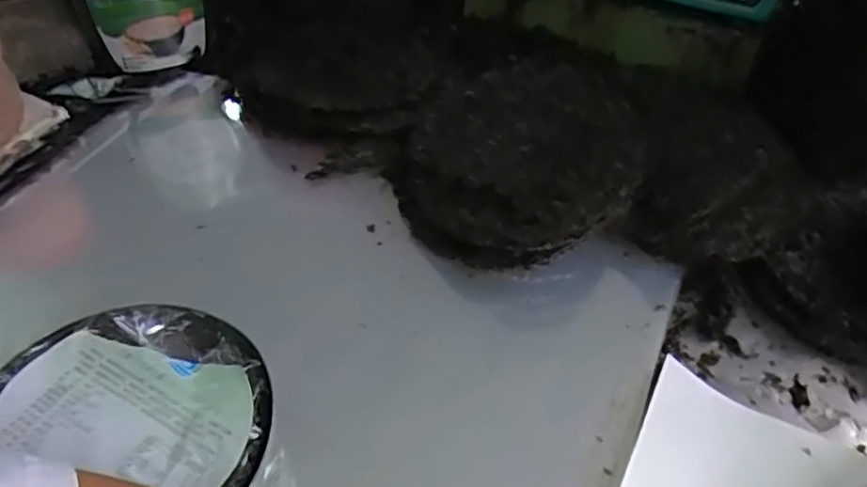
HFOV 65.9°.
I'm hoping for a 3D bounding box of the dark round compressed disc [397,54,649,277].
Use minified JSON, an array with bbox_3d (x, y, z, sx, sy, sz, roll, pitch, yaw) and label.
[{"bbox_3d":[0.077,-0.082,0.592,0.207,0.056,0.231,11,58,31],"label":"dark round compressed disc"}]

